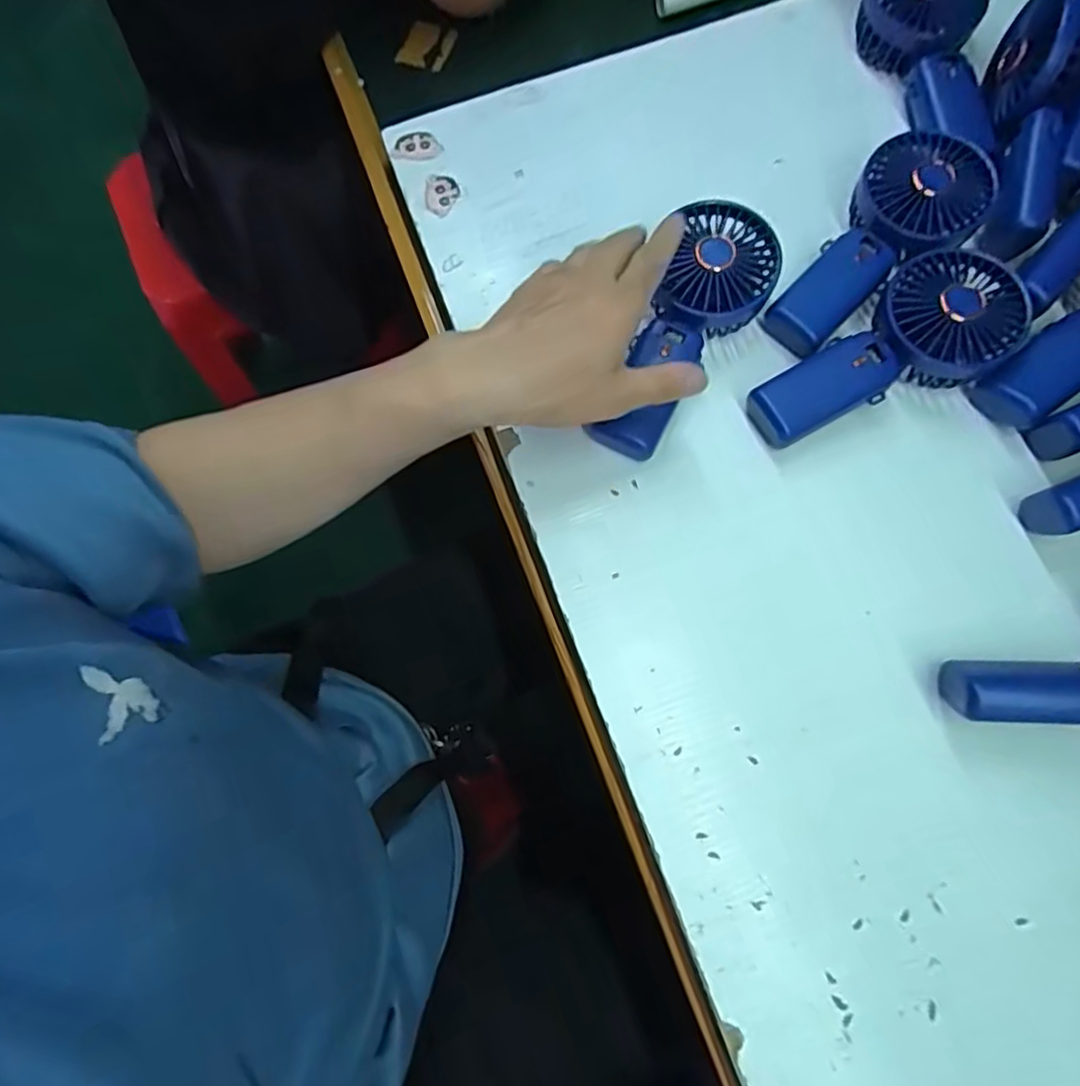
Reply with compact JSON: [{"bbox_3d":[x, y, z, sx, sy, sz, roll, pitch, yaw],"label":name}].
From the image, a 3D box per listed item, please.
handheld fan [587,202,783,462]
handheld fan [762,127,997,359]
[{"bbox_3d":[0.098,-0.141,0.430,0.070,0.036,0.185,28,85,10],"label":"handheld fan"},{"bbox_3d":[0.228,-0.199,0.429,0.077,0.042,0.175,38,78,12],"label":"handheld fan"}]

